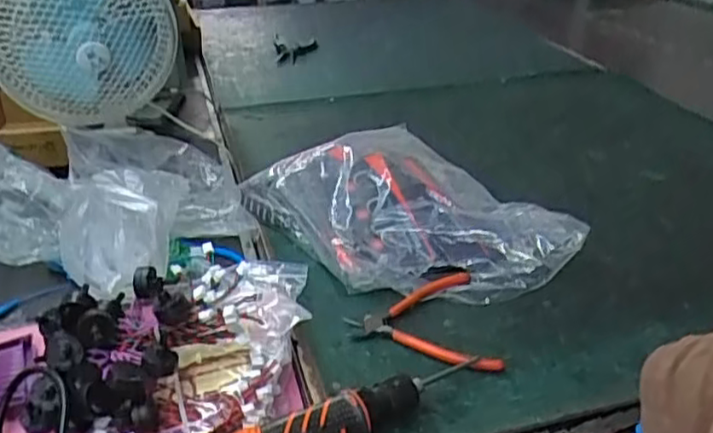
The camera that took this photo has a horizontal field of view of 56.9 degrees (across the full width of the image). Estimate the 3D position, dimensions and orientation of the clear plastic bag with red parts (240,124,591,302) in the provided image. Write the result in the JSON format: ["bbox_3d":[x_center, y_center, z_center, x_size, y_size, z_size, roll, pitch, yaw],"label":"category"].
[{"bbox_3d":[0.046,-0.013,0.757,0.270,0.060,0.301,-14,34,-23],"label":"clear plastic bag with red parts"}]

